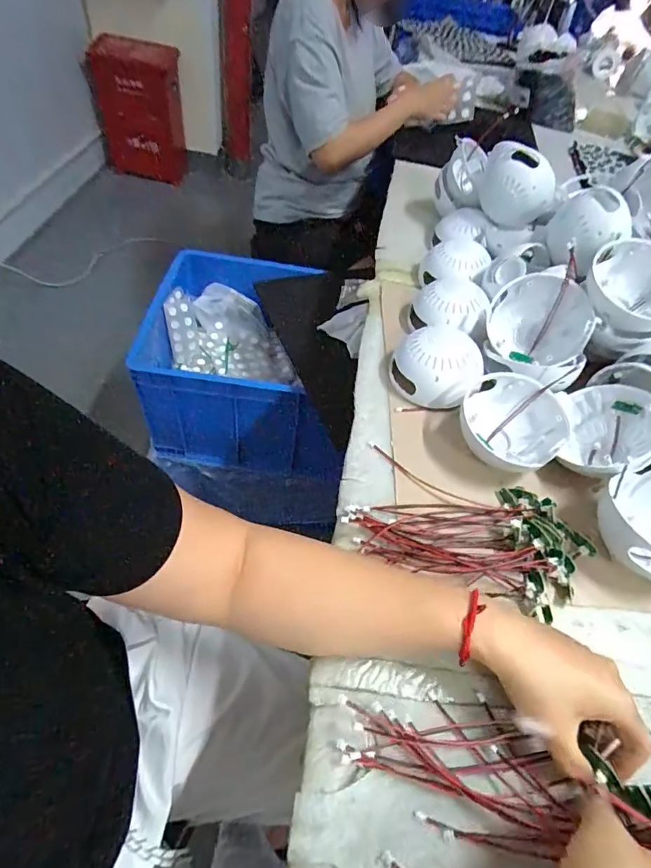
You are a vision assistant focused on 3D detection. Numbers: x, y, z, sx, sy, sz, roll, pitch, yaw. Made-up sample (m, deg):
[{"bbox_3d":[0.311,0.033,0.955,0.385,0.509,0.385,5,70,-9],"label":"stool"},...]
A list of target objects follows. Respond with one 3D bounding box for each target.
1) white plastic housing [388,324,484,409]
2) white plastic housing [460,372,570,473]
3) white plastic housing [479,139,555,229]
[{"bbox_3d":[0.134,-0.090,0.562,0.103,0.071,0.108,1,54,-2],"label":"white plastic housing"},{"bbox_3d":[0.205,-0.009,0.505,0.113,0.055,0.104,5,52,-6],"label":"white plastic housing"},{"bbox_3d":[0.288,-0.378,0.693,0.116,0.099,0.072,24,52,9],"label":"white plastic housing"}]

